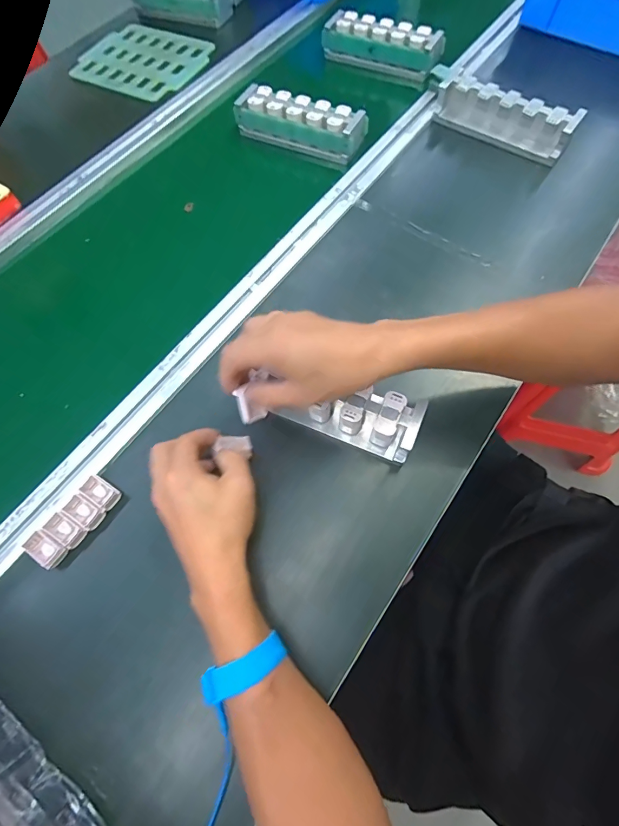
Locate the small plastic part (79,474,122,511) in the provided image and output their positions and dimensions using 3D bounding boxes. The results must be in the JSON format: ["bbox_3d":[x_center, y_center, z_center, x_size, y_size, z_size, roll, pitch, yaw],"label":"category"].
[{"bbox_3d":[-0.202,0.077,0.387,0.036,0.014,0.021,30,71,15],"label":"small plastic part"}]

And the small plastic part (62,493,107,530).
[{"bbox_3d":[-0.215,0.094,0.381,0.035,0.013,0.022,27,70,15],"label":"small plastic part"}]

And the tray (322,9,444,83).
[{"bbox_3d":[0.122,-0.616,0.663,0.204,0.056,0.053,28,70,15],"label":"tray"}]

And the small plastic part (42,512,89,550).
[{"bbox_3d":[-0.228,0.111,0.374,0.035,0.013,0.021,29,71,15],"label":"small plastic part"}]

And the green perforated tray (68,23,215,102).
[{"bbox_3d":[-0.291,-0.628,0.707,0.217,0.012,0.184,28,70,15],"label":"green perforated tray"}]

